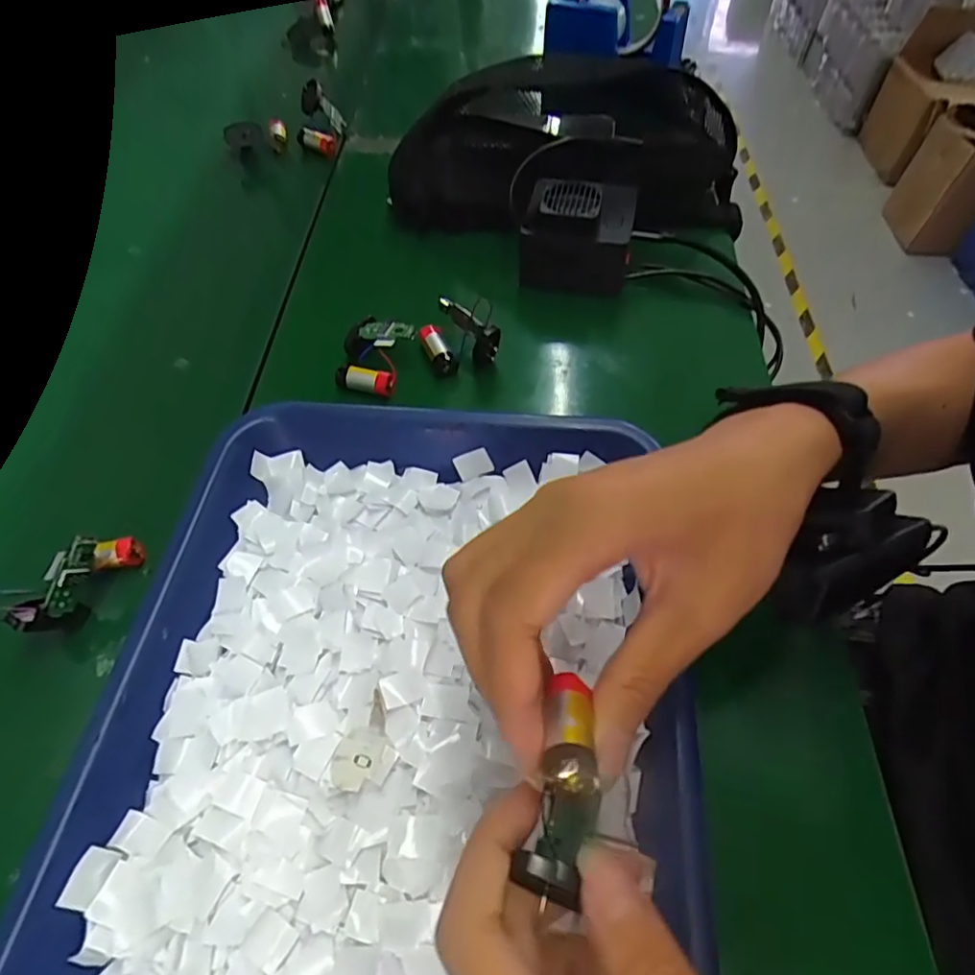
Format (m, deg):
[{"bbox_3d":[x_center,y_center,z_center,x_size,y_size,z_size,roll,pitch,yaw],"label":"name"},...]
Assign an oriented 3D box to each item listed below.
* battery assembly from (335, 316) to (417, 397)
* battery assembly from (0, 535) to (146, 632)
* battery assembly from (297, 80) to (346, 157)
[{"bbox_3d":[-0.075,-0.092,0.384,0.047,0.028,0.056,20,59,12],"label":"battery assembly"},{"bbox_3d":[-0.211,0.047,0.297,0.018,0.043,0.064,26,61,15],"label":"battery assembly"},{"bbox_3d":[-0.159,-0.350,0.548,0.035,0.047,0.039,12,58,7],"label":"battery assembly"}]

